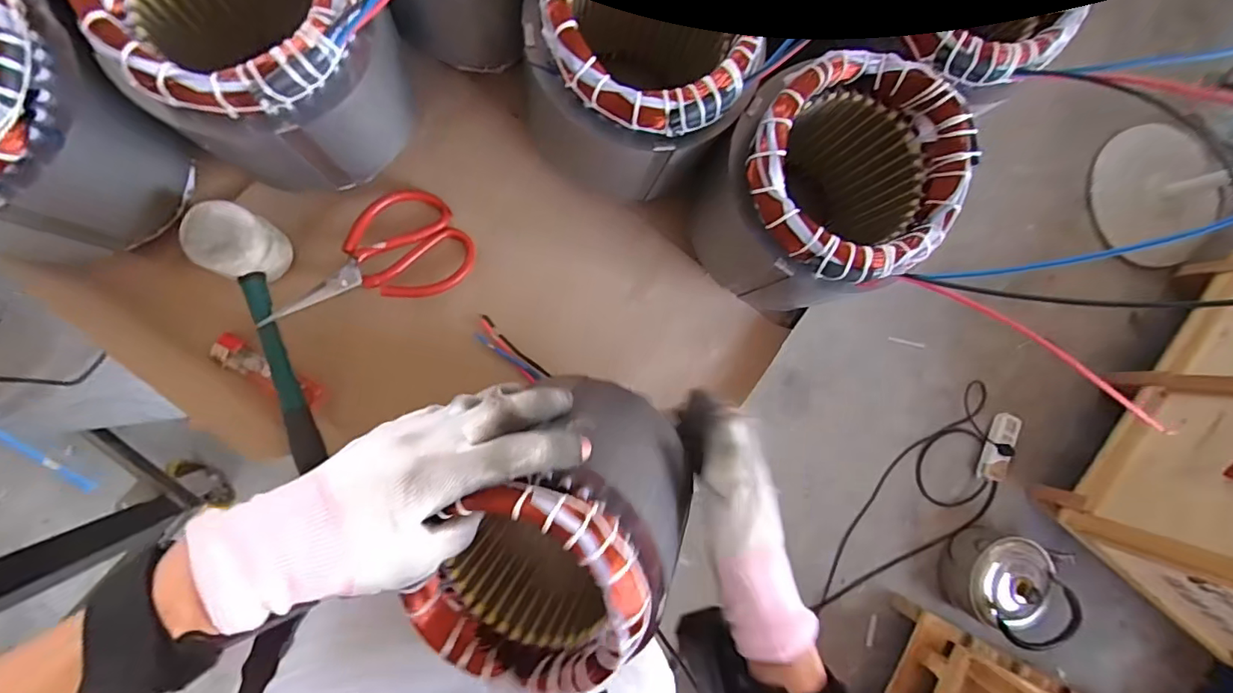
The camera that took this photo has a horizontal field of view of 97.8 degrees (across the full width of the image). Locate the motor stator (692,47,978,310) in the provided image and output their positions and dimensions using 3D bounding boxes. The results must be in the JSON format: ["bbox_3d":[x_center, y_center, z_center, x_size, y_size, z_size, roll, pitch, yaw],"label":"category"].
[{"bbox_3d":[0.141,-0.108,0.389,0.135,0.141,0.142,-4,88,-9],"label":"motor stator"}]

